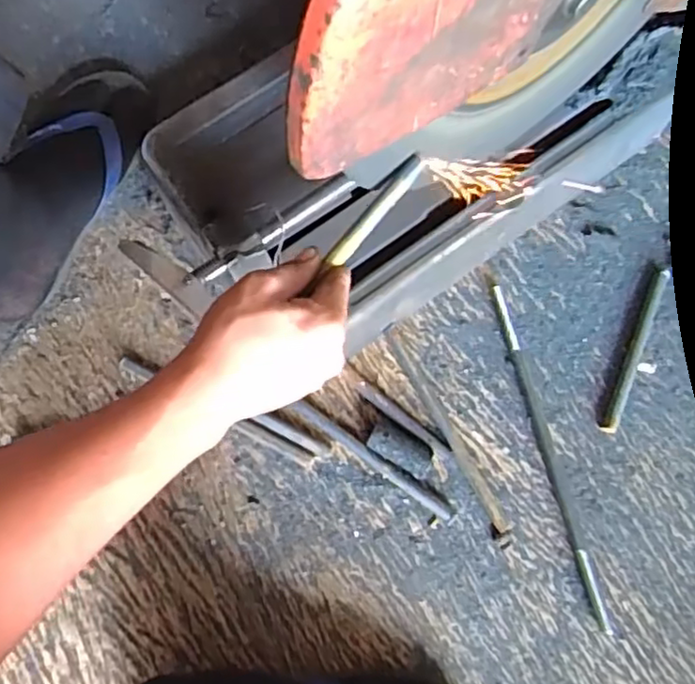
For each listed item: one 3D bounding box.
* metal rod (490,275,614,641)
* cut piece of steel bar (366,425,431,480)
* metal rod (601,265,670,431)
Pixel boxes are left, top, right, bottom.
[{"bbox_3d":[0.173,0.093,0.568,0.012,0.004,0.298,-14,75,-2],"label":"metal rod"},{"bbox_3d":[0.046,0.092,0.562,0.056,0.022,0.026,32,78,9],"label":"cut piece of steel bar"},{"bbox_3d":[0.256,0.007,0.581,0.012,0.008,0.158,23,77,7],"label":"metal rod"}]

